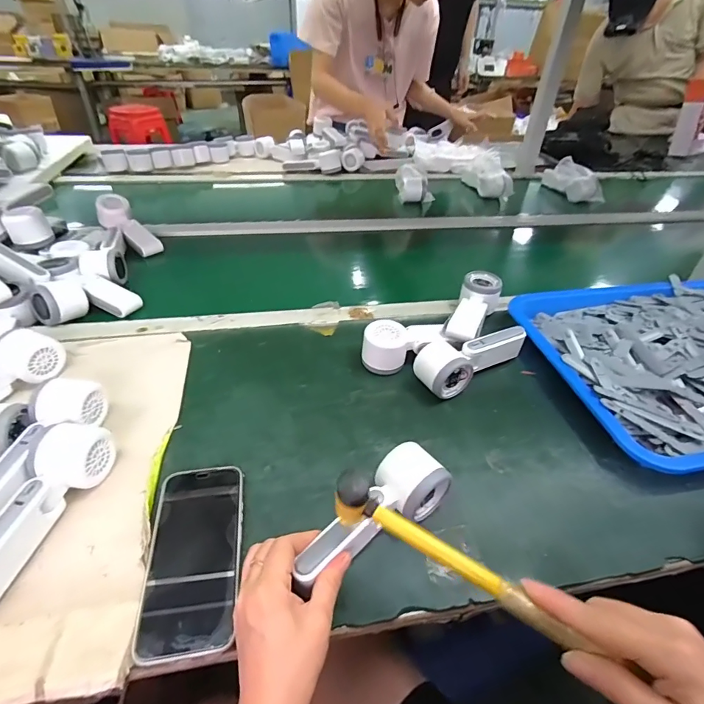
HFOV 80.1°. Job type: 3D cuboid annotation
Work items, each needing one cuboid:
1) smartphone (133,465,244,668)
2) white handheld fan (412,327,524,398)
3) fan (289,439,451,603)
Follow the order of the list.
[{"bbox_3d":[-0.138,0.175,0.370,0.076,0.016,0.161,-5,42,-8],"label":"smartphone"},{"bbox_3d":[0.158,0.002,0.550,0.161,0.053,0.055,-26,49,-28],"label":"white handheld fan"},{"bbox_3d":[0.015,0.146,0.376,0.165,0.041,0.054,-24,48,-33],"label":"fan"}]

